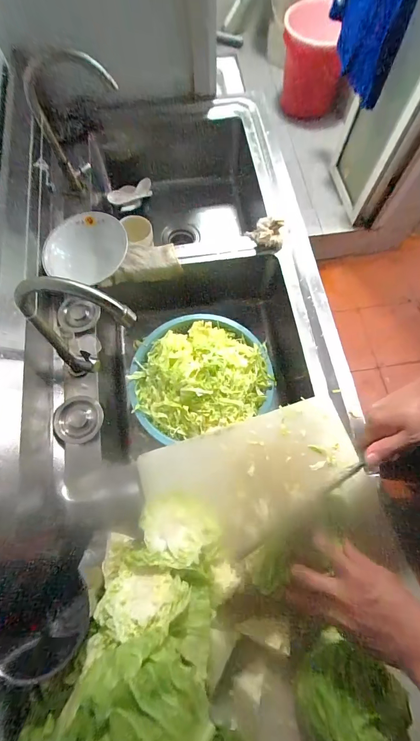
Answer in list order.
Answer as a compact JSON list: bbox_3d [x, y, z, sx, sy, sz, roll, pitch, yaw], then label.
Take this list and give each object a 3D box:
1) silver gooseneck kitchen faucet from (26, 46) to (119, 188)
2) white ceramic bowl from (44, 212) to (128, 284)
[{"bbox_3d":[-0.234,-0.458,0.597,0.148,0.219,0.033,-21,73,-6],"label":"silver gooseneck kitchen faucet"},{"bbox_3d":[-0.248,-0.243,0.633,0.161,0.048,0.126,-18,98,-20],"label":"white ceramic bowl"}]

